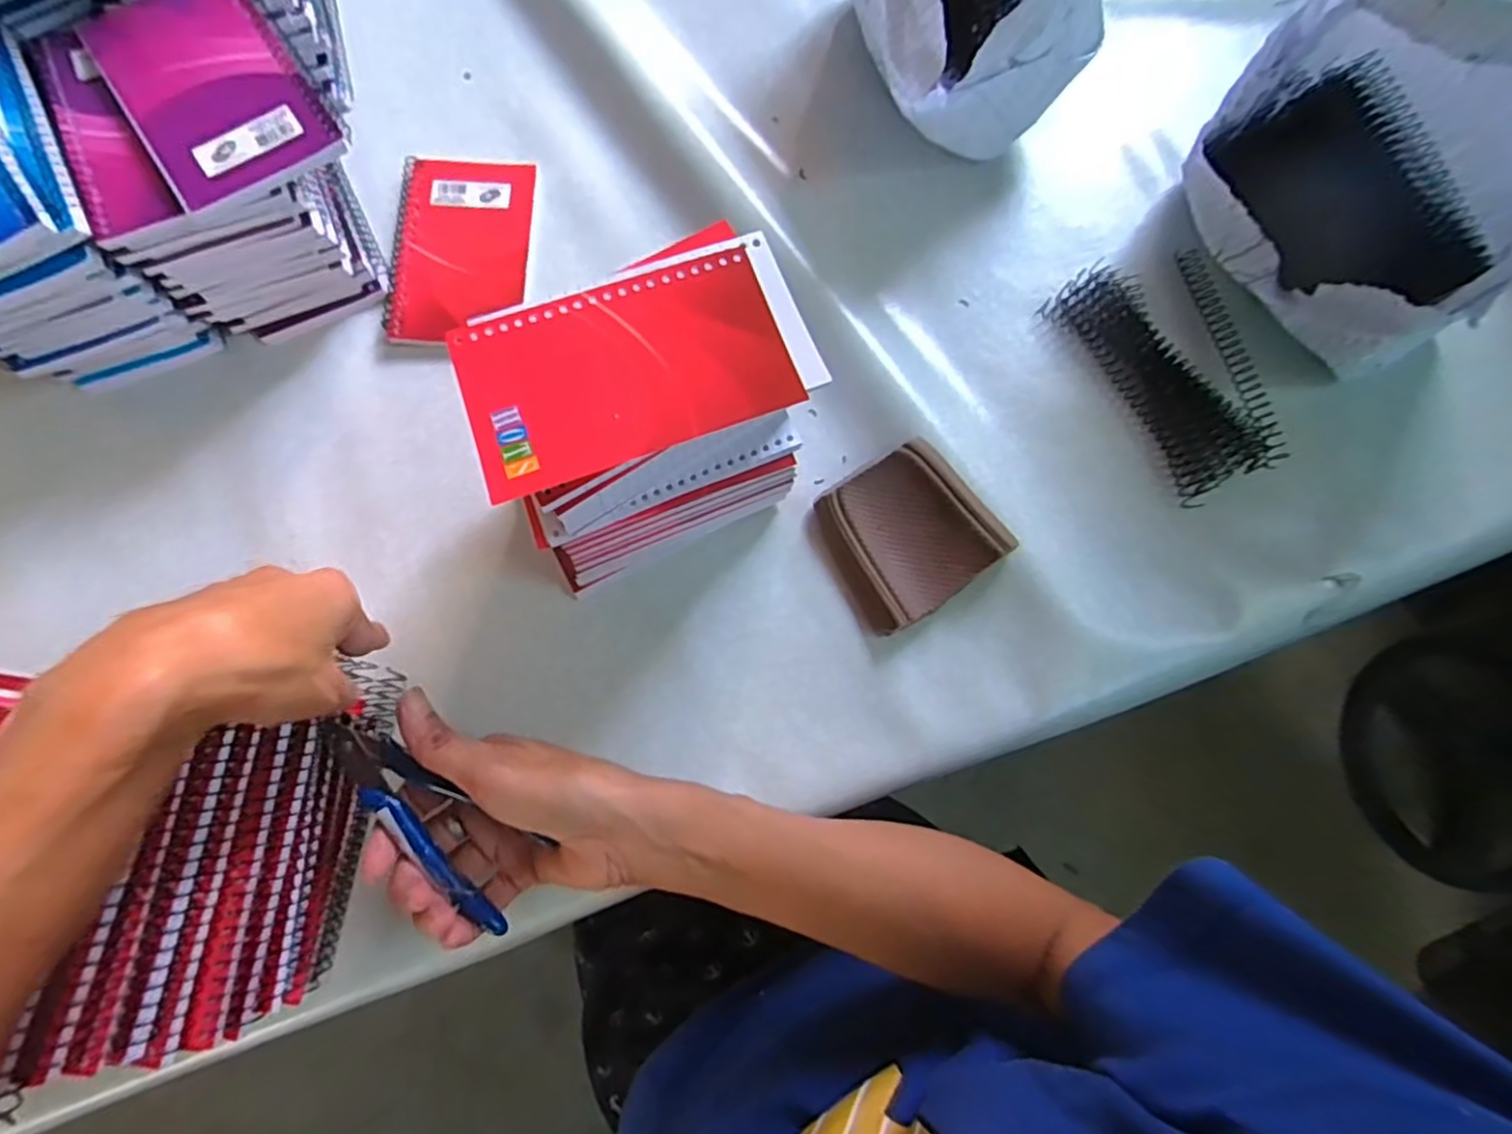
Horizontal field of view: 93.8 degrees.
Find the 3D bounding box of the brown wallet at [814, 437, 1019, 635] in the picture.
[{"bbox_3d":[0.088,-0.019,0.407,0.088,0.024,0.087,-28,78,-7],"label":"brown wallet"}]

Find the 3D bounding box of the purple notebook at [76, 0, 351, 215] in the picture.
[{"bbox_3d":[-0.278,-0.247,0.359,0.083,0.011,0.141,-34,80,-9],"label":"purple notebook"}]

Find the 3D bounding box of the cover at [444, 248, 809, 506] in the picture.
[{"bbox_3d":[-0.053,-0.081,0.285,0.127,0.005,0.076,-19,77,-5],"label":"cover"}]

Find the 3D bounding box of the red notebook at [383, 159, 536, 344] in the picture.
[{"bbox_3d":[-0.189,-0.202,0.451,0.084,0.007,0.129,1,76,0],"label":"red notebook"}]

